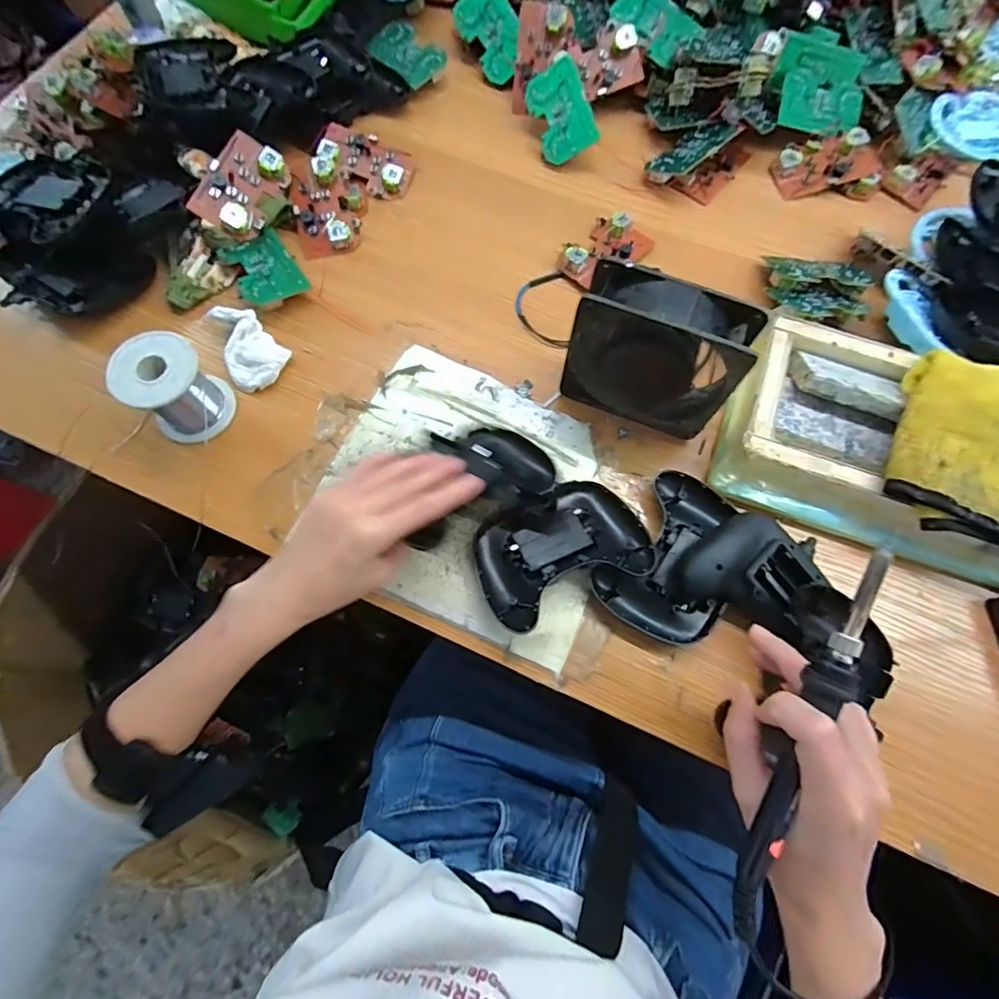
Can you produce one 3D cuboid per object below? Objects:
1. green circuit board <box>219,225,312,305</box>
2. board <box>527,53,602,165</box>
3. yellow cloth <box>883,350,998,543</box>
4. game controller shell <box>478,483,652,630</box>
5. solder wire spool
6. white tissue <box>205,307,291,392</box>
[{"bbox_3d":[-0.211,-0.206,0.452,0.057,0.007,0.074,-32,77,-24],"label":"green circuit board"},{"bbox_3d":[0.061,-0.394,0.510,0.055,0.007,0.091,-18,90,24],"label":"board"},{"bbox_3d":[0.365,-0.033,0.360,0.148,0.025,0.135,19,72,5],"label":"yellow cloth"},{"bbox_3d":[0.041,0.036,0.373,0.120,0.028,0.087,-24,73,-9],"label":"game controller shell"},{"bbox_3d":[-0.252,-0.085,0.393,0.058,0.068,0.060,0,71,-1],"label":"solder wire spool"},{"bbox_3d":[-0.216,-0.129,0.427,0.049,0.027,0.075,-43,77,-14],"label":"white tissue"}]

